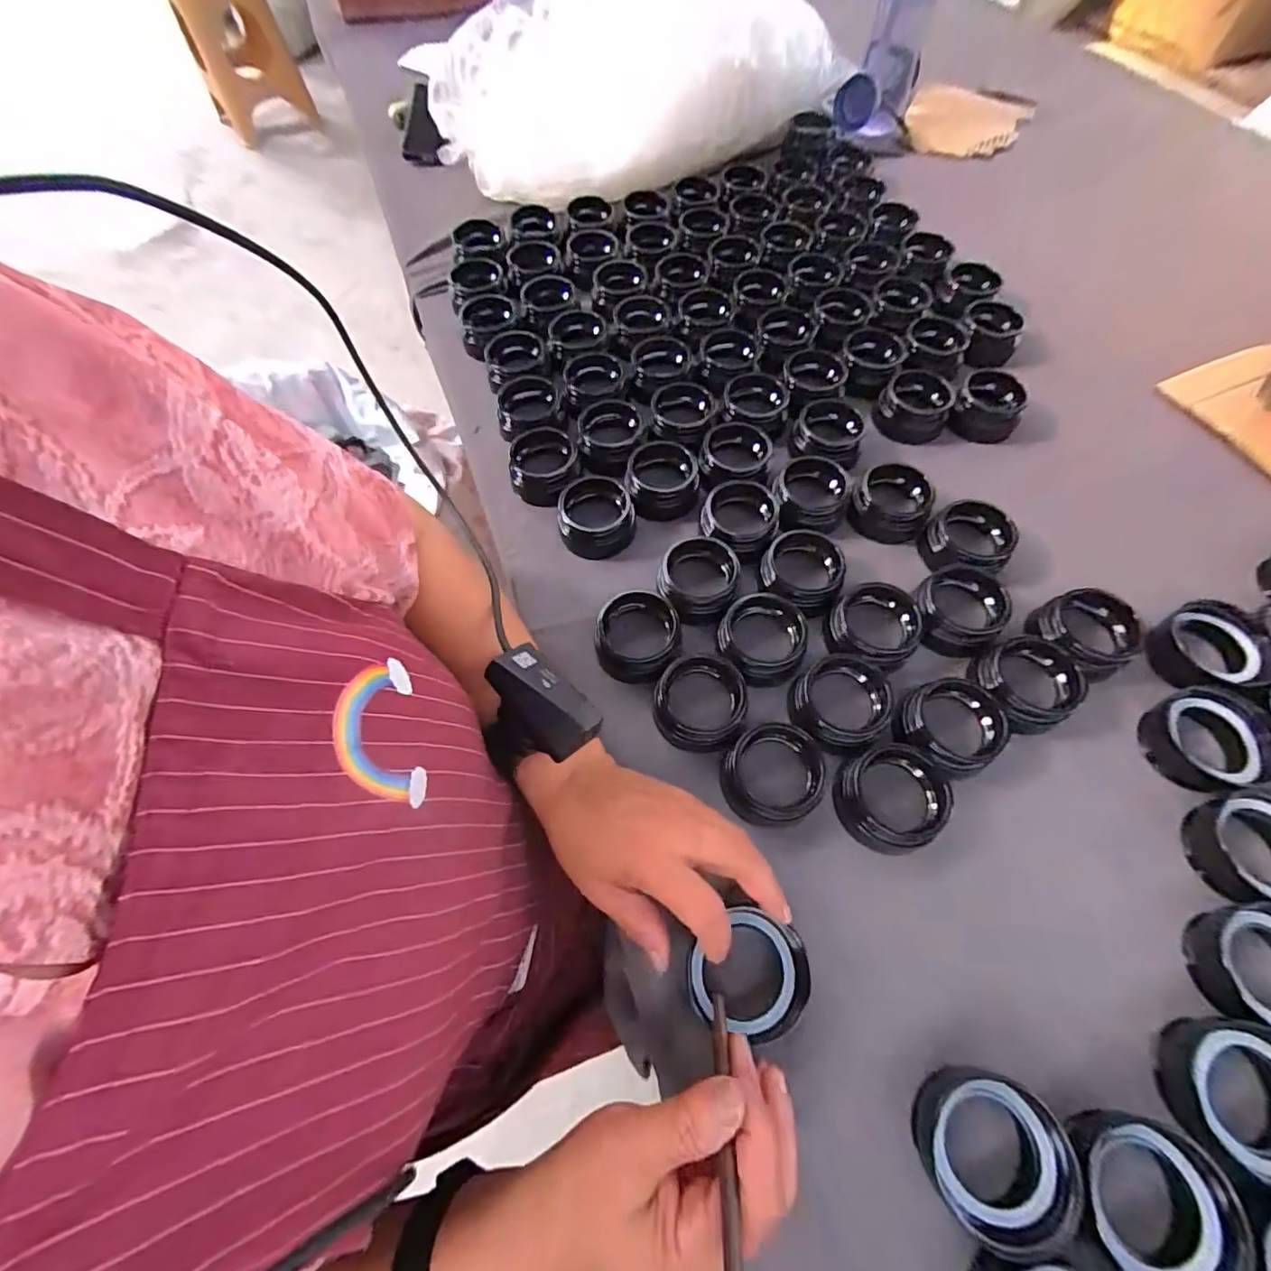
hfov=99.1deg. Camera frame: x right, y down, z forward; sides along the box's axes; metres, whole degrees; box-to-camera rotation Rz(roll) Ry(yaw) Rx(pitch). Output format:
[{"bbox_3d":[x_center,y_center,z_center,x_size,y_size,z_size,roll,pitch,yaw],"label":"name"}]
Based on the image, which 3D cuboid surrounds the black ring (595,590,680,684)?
[{"bbox_3d":[0.001,-0.001,0.412,0.063,0.038,0.065,-7,64,-2],"label":"black ring"}]

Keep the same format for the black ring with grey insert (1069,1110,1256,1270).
[{"bbox_3d":[0.256,0.284,0.272,0.063,0.038,0.069,1,63,2],"label":"black ring with grey insert"}]

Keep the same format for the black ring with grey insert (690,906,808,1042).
[{"bbox_3d":[0.062,0.188,0.302,0.064,0.018,0.061,11,64,9],"label":"black ring with grey insert"}]

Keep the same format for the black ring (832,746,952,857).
[{"bbox_3d":[0.168,0.109,0.359,0.067,0.026,0.065,-11,64,-5],"label":"black ring"}]

